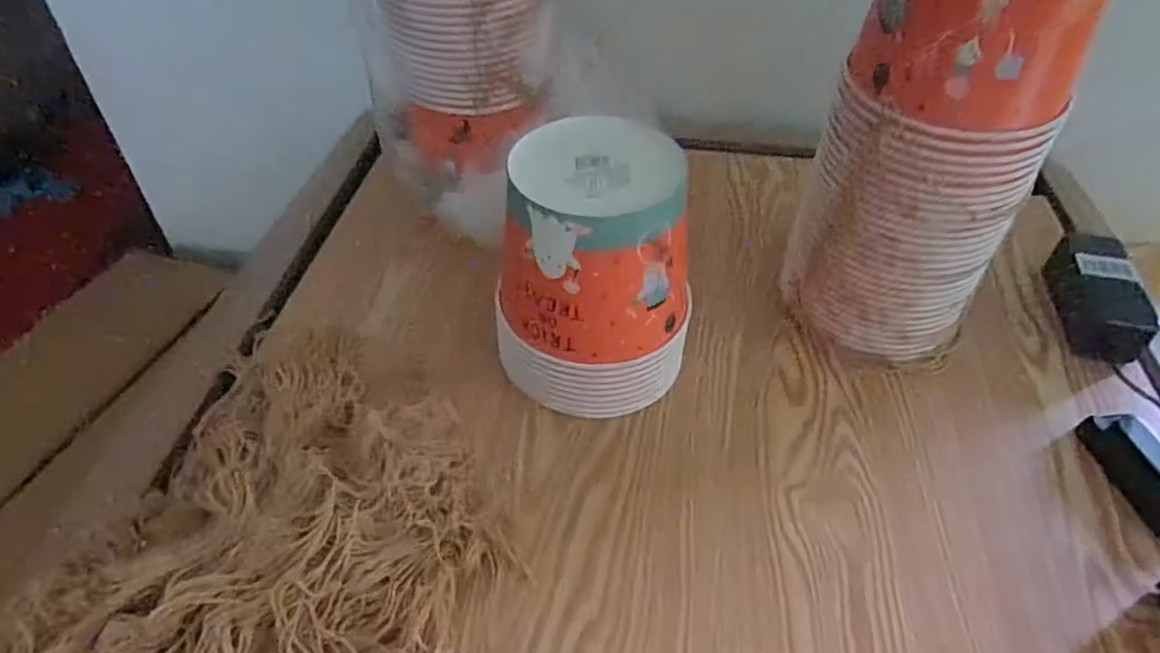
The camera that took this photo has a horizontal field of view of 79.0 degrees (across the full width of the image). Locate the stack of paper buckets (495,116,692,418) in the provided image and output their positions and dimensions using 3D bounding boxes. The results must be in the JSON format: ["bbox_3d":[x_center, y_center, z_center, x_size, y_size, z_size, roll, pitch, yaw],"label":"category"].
[{"bbox_3d":[0.017,-0.049,0.573,0.147,0.192,0.155,5,46,3],"label":"stack of paper buckets"}]

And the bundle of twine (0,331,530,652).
[{"bbox_3d":[-0.195,0.145,0.473,0.296,0.061,0.388,0,46,-2],"label":"bundle of twine"}]

